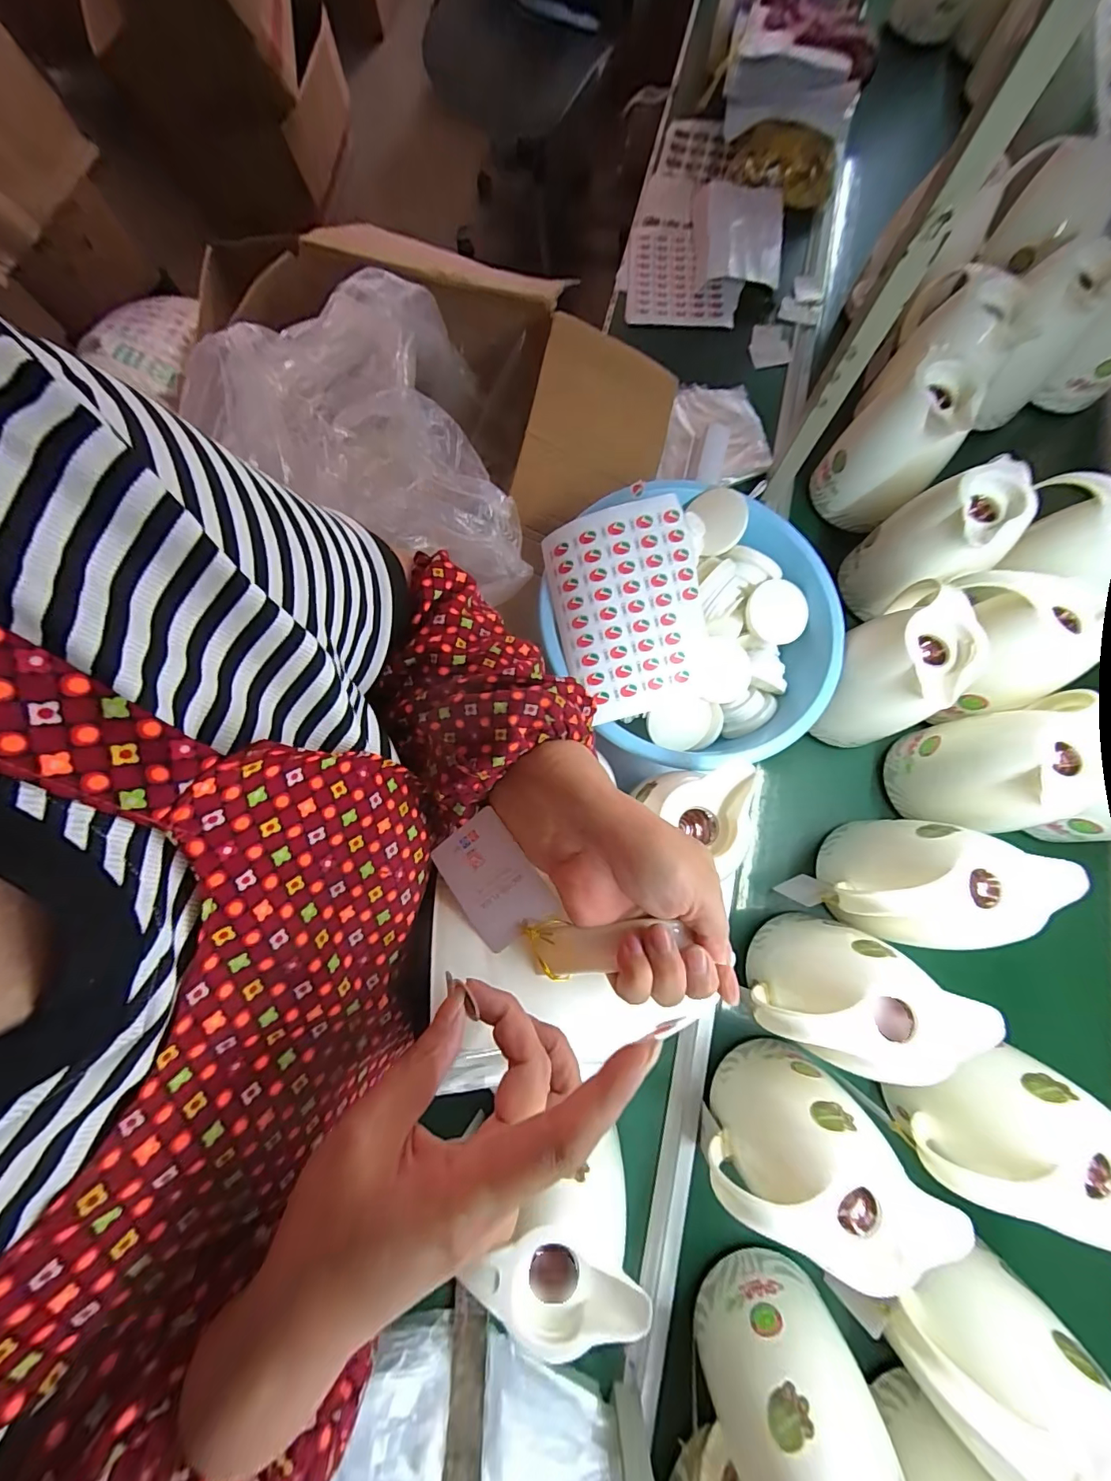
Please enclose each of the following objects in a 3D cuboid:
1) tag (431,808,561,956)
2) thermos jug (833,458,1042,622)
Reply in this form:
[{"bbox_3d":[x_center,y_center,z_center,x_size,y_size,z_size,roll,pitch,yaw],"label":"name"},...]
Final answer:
[{"bbox_3d":[-0.036,0.081,0.273,0.049,0.004,0.069,-40,79,11],"label":"tag"},{"bbox_3d":[0.500,-0.261,0.630,0.147,0.178,0.126,-38,81,-8],"label":"thermos jug"}]

